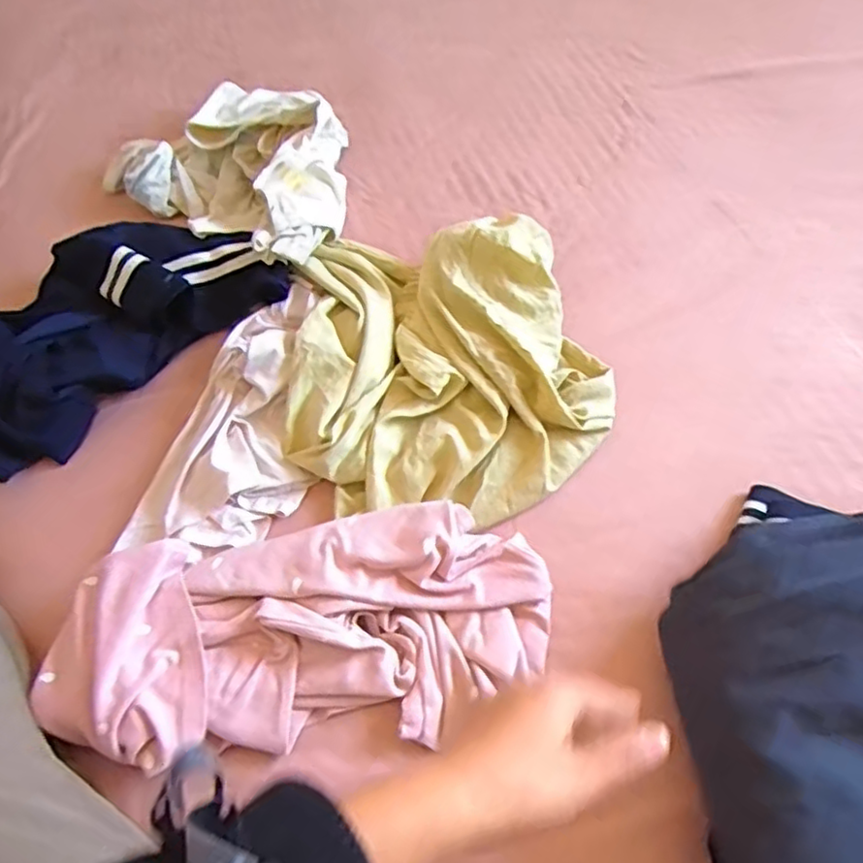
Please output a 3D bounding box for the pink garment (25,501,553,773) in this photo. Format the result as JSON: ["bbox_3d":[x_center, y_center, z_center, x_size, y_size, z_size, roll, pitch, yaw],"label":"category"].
[{"bbox_3d":[-0.099,0.153,0.514,0.378,0.058,0.170,-6,60,-1],"label":"pink garment"}]

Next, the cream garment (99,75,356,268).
[{"bbox_3d":[-0.214,-0.310,0.774,0.327,0.086,0.232,31,66,18],"label":"cream garment"}]

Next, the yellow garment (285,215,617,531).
[{"bbox_3d":[0.015,-0.071,0.629,0.299,0.079,0.310,0,60,2],"label":"yellow garment"}]

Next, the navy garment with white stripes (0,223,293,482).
[{"bbox_3d":[-0.338,-0.121,0.677,0.337,0.065,0.207,-36,65,-16],"label":"navy garment with white stripes"}]

